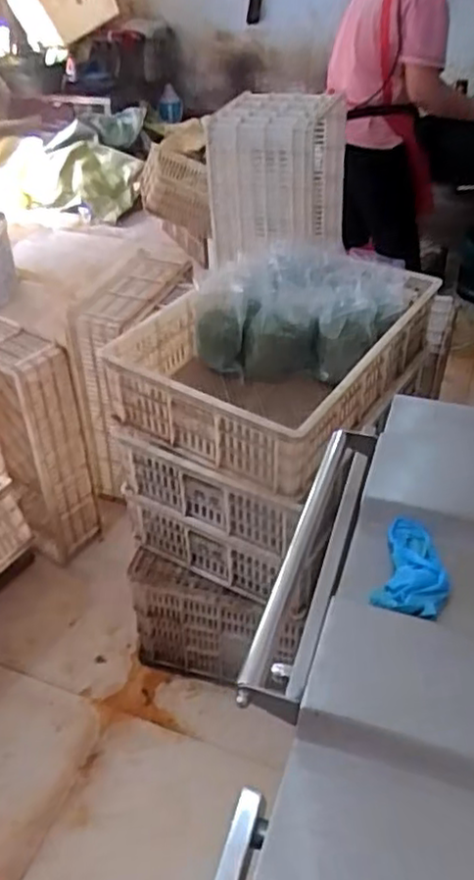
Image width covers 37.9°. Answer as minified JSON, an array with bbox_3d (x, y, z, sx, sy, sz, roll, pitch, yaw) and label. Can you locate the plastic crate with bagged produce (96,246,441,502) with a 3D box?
[{"bbox_3d":[0.070,-0.184,1.462,0.501,0.222,0.620,19,43,23],"label":"plastic crate with bagged produce"}]

